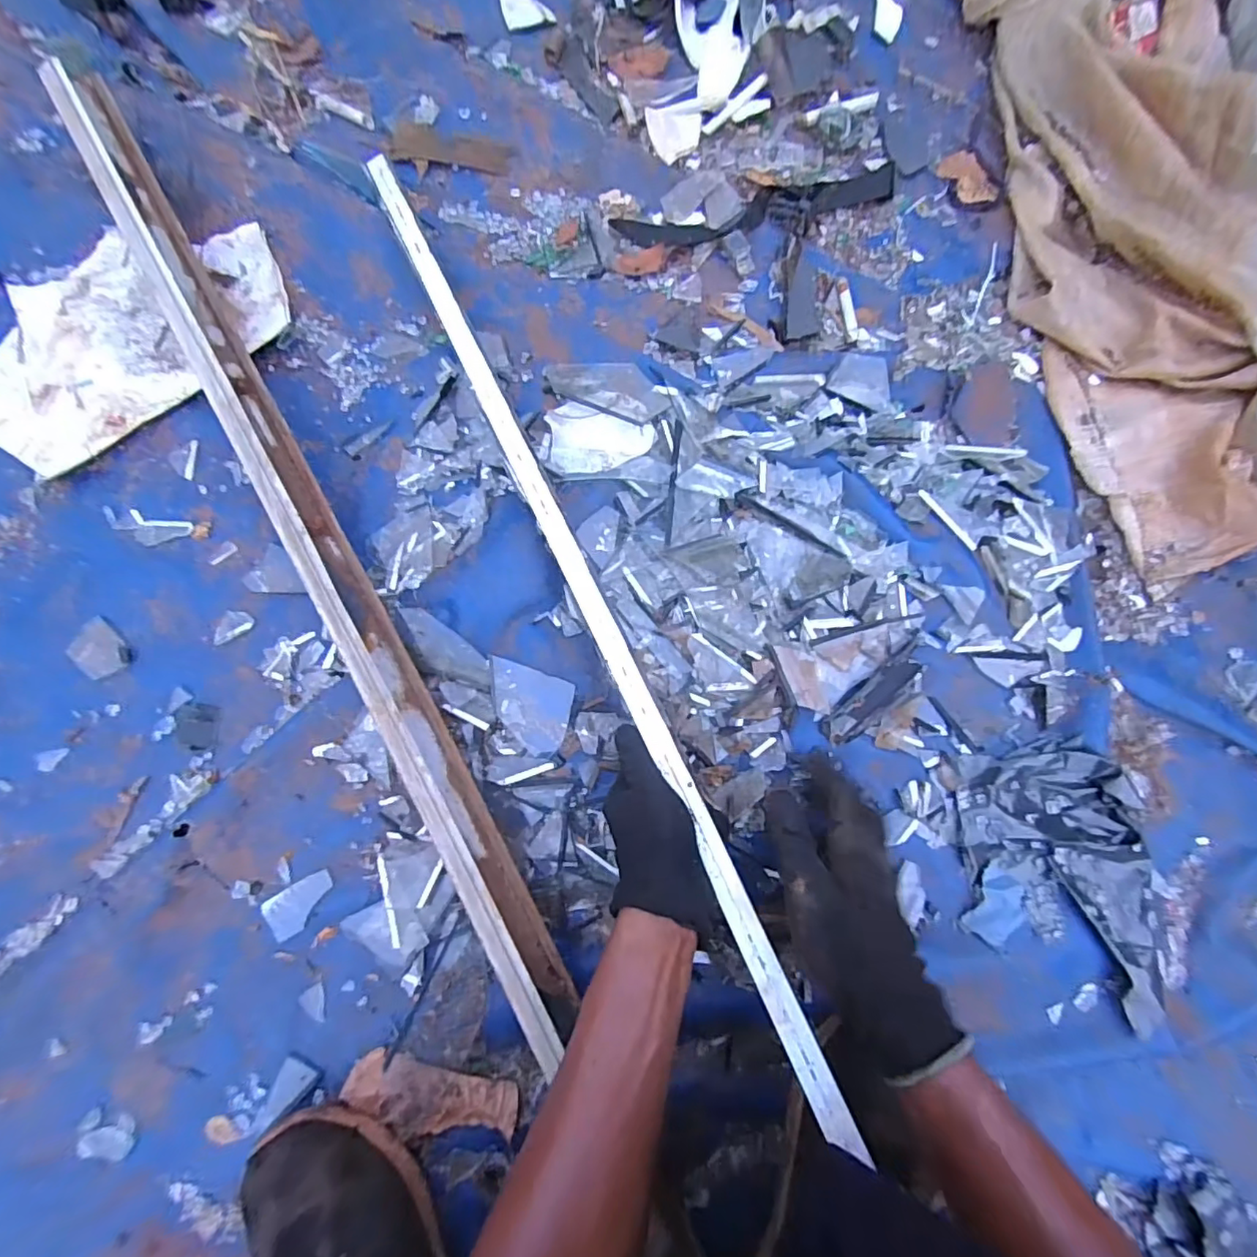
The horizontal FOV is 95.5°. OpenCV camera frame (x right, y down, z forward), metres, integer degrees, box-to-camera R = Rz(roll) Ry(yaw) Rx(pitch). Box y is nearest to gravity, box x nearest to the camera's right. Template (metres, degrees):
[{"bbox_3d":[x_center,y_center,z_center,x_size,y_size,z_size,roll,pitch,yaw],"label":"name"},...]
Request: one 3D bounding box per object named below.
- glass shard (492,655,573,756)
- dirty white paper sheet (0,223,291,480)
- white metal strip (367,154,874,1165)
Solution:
[{"bbox_3d":[-0.083,0.064,0.464,0.073,0.007,0.062,19,80,3],"label":"glass shard"},{"bbox_3d":[-0.461,-0.269,0.527,0.298,0.015,0.200,-28,80,-11],"label":"dirty white paper sheet"},{"bbox_3d":[-0.051,-0.062,0.443,0.023,0.017,0.840,-25,76,-5],"label":"white metal strip"}]

